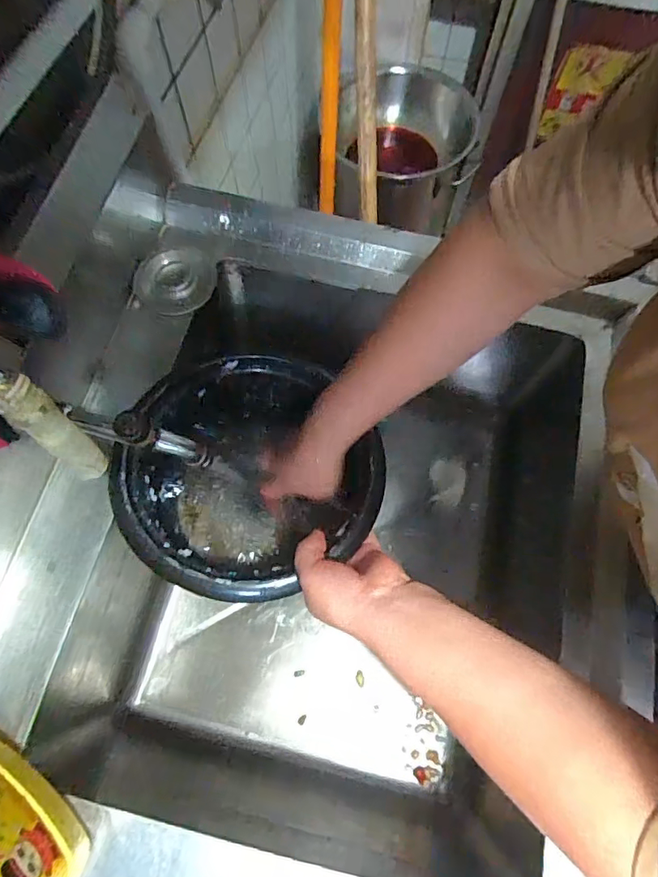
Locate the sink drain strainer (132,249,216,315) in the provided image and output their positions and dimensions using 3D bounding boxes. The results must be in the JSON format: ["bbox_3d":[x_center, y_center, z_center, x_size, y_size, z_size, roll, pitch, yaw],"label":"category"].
[{"bbox_3d":[-0.165,-0.169,0.530,0.081,0.021,0.066,-5,69,-2],"label":"sink drain strainer"}]

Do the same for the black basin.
[{"bbox_3d":[-0.073,0.033,0.489,0.211,0.107,0.232,0,69,0],"label":"black basin"}]

